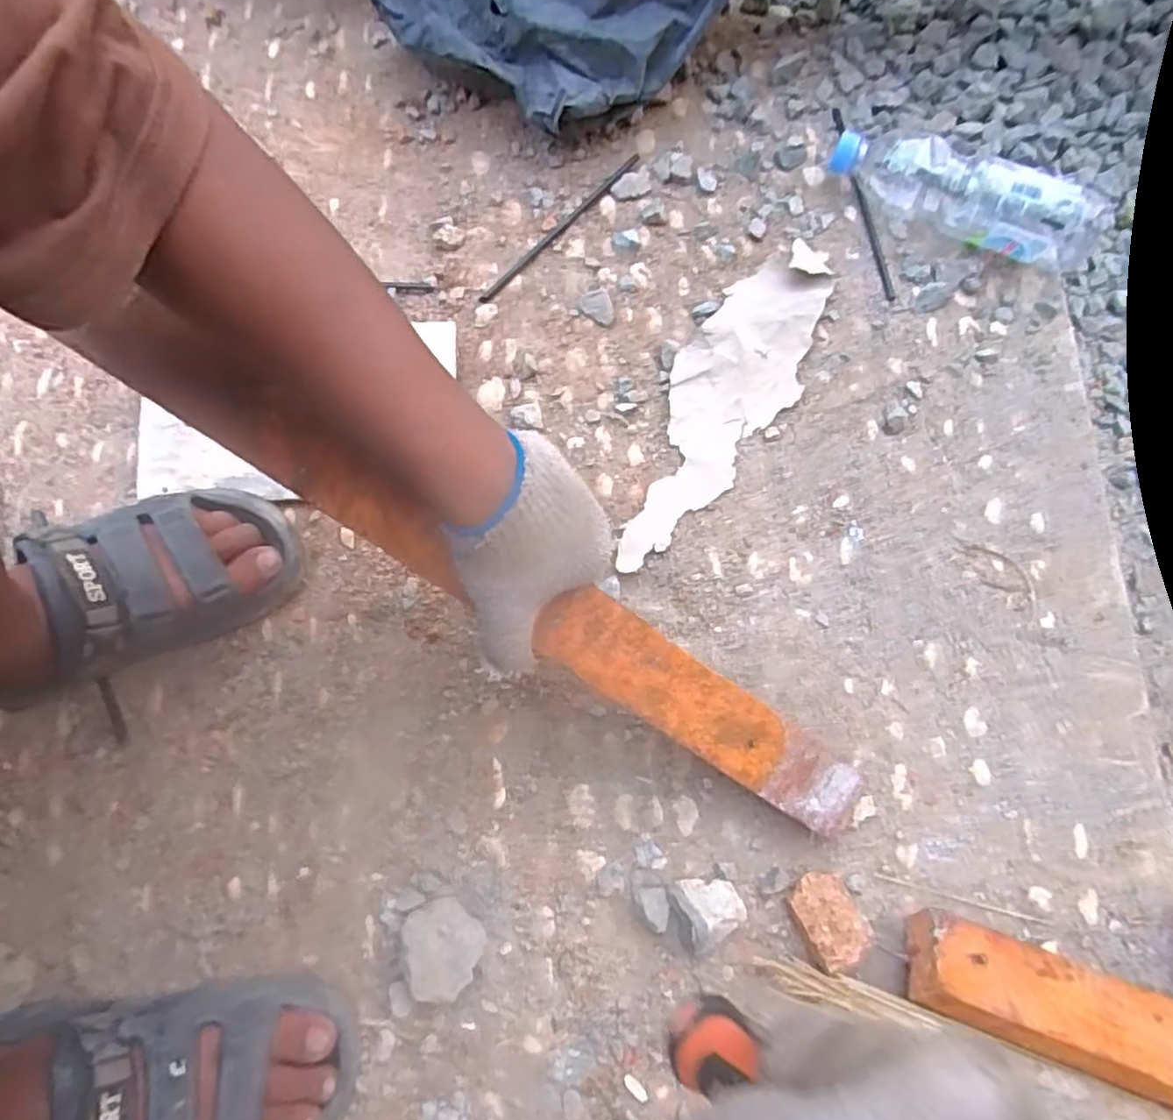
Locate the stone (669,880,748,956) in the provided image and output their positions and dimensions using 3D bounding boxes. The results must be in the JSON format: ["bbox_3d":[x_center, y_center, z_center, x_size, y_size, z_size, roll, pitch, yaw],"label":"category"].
[{"bbox_3d":[0.092,0.256,0.507,0.045,0.027,0.045,-23,80,-6],"label":"stone"}]

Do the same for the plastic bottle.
[{"bbox_3d":[0.343,-0.330,0.617,0.249,0.068,0.061,28,79,4],"label":"plastic bottle"}]

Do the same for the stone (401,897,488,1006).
[{"bbox_3d":[-0.101,0.277,0.493,0.053,0.025,0.059,-14,79,-4],"label":"stone"}]

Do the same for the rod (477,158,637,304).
[{"bbox_3d":[-0.023,-0.303,0.626,0.010,0.008,0.200,44,81,7],"label":"rod"}]

